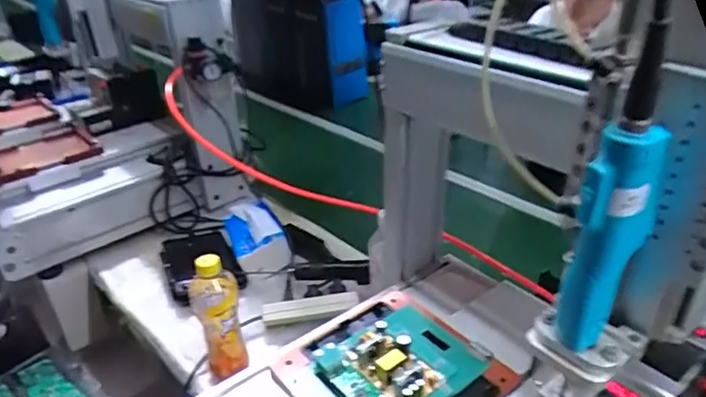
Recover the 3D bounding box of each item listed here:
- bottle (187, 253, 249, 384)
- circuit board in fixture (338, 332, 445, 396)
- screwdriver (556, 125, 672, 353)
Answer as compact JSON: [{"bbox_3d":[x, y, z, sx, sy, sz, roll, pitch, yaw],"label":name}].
[{"bbox_3d":[-0.201,0.179,0.799,0.065,0.216,0.061,-11,31,-15],"label":"bottle"},{"bbox_3d":[0.032,0.183,0.555,0.078,0.028,0.094,-27,38,-36],"label":"circuit board in fixture"},{"bbox_3d":[0.163,0.034,0.346,0.038,0.161,0.029,15,34,28],"label":"screwdriver"}]

